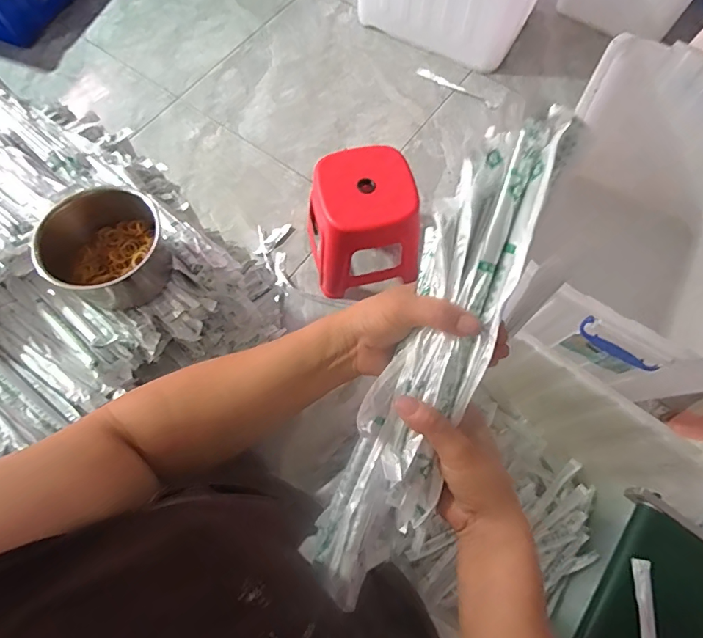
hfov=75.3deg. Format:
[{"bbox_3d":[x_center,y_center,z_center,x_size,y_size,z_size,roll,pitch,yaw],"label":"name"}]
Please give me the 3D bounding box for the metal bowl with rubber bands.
[{"bbox_3d":[-0.288,-0.083,0.551,0.152,0.089,0.130,-37,74,-15],"label":"metal bowl with rubber bands"}]

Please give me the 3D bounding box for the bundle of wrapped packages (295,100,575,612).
[{"bbox_3d":[0.058,0.026,0.317,0.071,0.035,0.346,23,98,7],"label":"bundle of wrapped packages"}]

